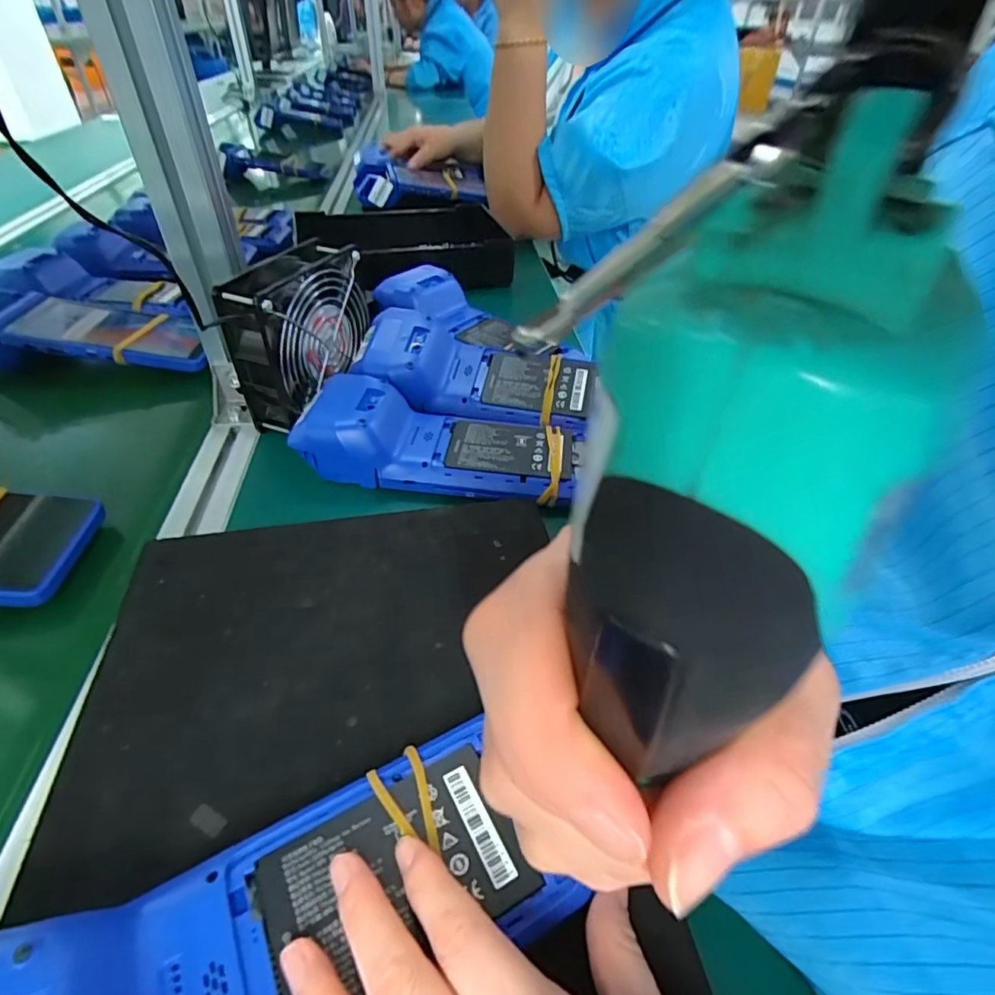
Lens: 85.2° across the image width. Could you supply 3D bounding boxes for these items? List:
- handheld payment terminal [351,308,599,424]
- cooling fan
[{"bbox_3d":[-0.013,-0.113,0.451,0.199,0.046,0.094,10,45,8],"label":"handheld payment terminal"},{"bbox_3d":[-0.154,-0.128,0.431,0.048,0.111,0.117,23,46,18],"label":"cooling fan"}]

